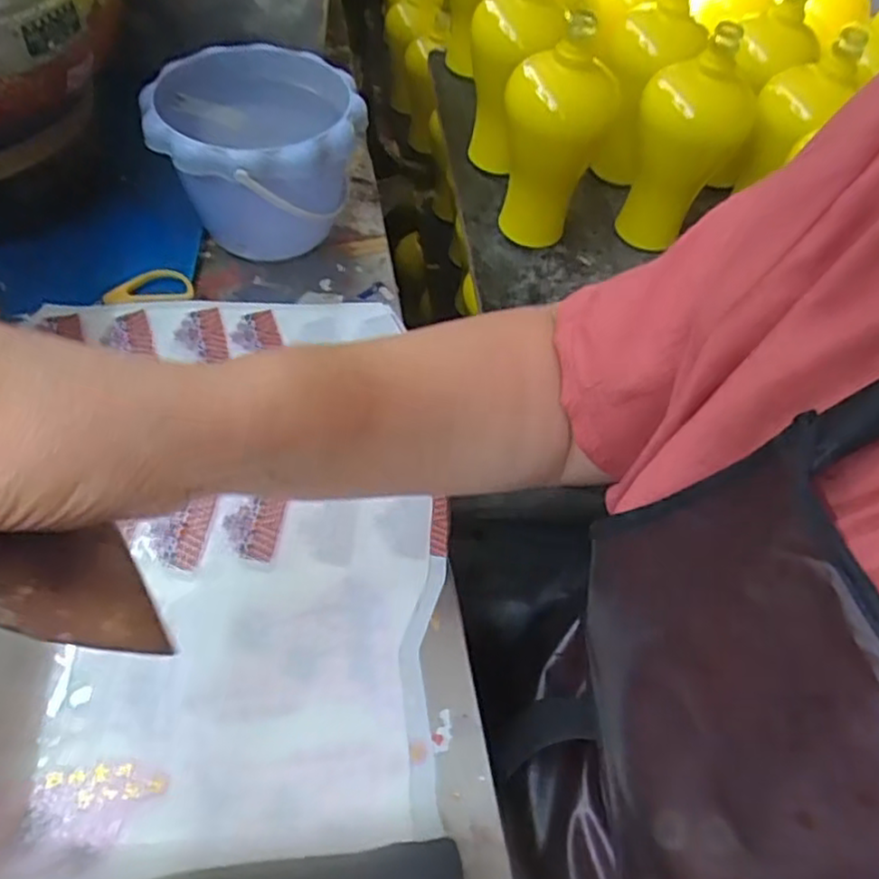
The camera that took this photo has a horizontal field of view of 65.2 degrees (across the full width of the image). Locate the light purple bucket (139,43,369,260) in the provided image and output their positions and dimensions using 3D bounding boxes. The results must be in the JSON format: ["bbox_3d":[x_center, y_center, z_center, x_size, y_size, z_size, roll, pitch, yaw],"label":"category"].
[{"bbox_3d":[-0.136,-0.212,0.538,0.145,0.117,0.142,5,52,-6],"label":"light purple bucket"}]

